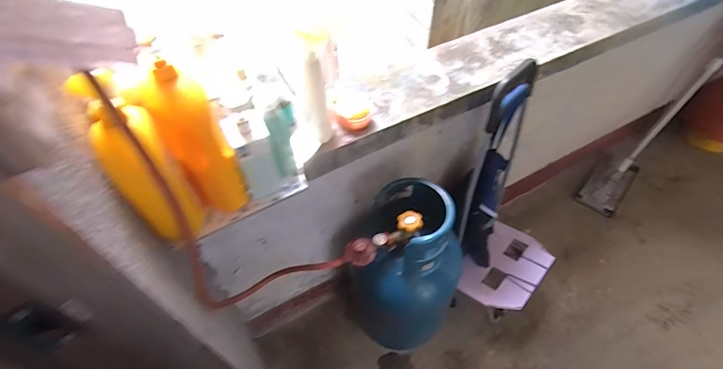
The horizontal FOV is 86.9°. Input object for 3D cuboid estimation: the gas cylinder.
[{"bbox_3d":[0.116,0.279,1.151,0.312,0.667,0.286,0,52,0],"label":"gas cylinder"}]

